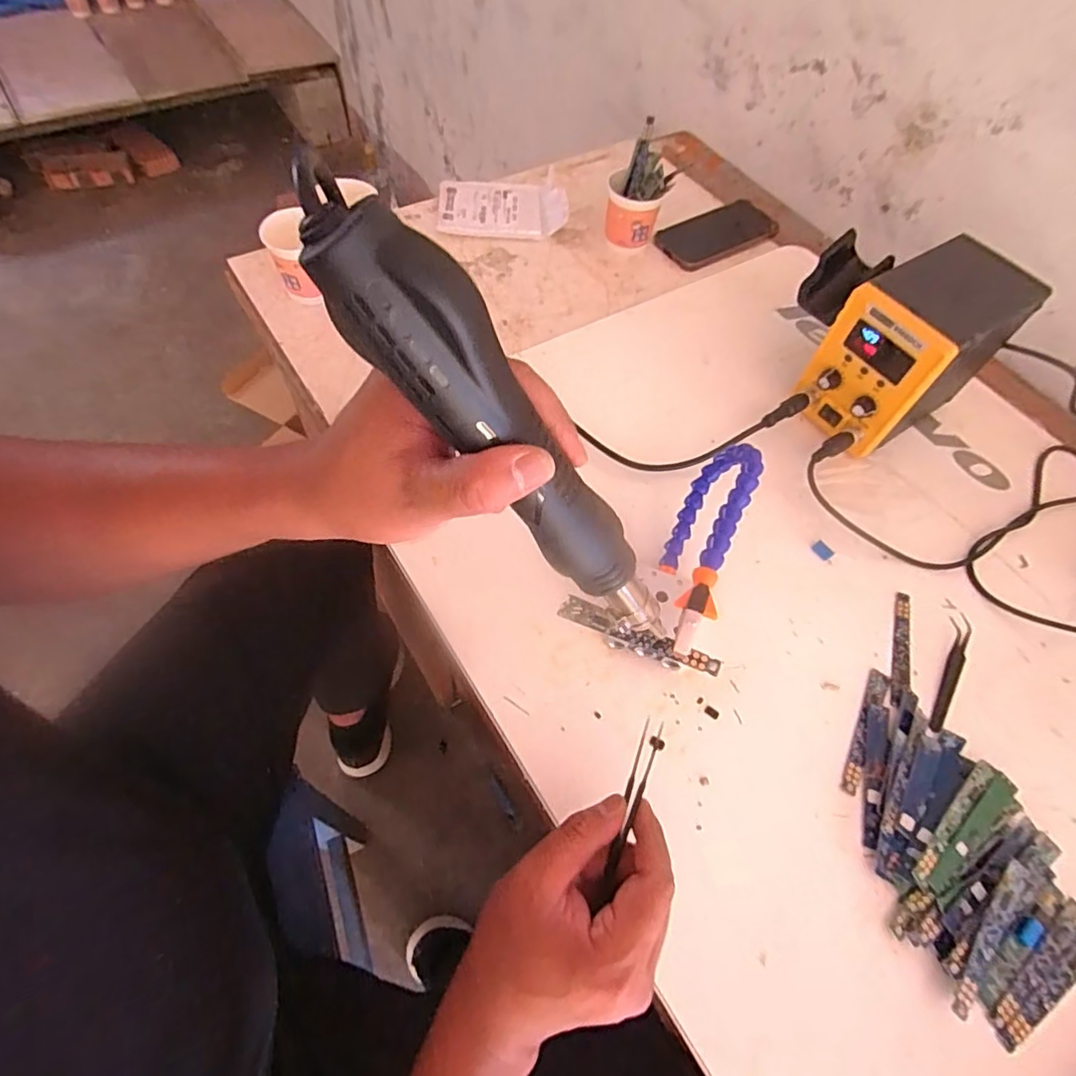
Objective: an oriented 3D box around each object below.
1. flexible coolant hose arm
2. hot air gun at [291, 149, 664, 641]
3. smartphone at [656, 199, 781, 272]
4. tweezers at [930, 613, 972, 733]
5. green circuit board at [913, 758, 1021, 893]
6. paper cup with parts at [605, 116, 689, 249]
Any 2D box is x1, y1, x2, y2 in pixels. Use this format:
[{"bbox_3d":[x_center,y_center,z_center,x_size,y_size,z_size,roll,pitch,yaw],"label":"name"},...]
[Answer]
[{"bbox_3d":[0.115,0.013,0.436,0.038,0.112,0.192,23,61,9],"label":"flexible coolant hose arm"},{"bbox_3d":[-0.006,-0.033,0.249,0.048,0.243,0.037,-2,52,37],"label":"hot air gun"},{"bbox_3d":[0.224,-0.386,0.748,0.155,0.016,0.079,-28,65,-19],"label":"smartphone"},{"bbox_3d":[0.326,0.104,0.463,0.015,0.004,0.108,26,62,11],"label":"tweezers"},{"bbox_3d":[0.287,0.195,0.397,0.102,0.004,0.027,-37,79,-21],"label":"green circuit board"},{"bbox_3d":[0.119,-0.407,0.694,0.074,0.098,0.083,7,59,1],"label":"paper cup with parts"}]

